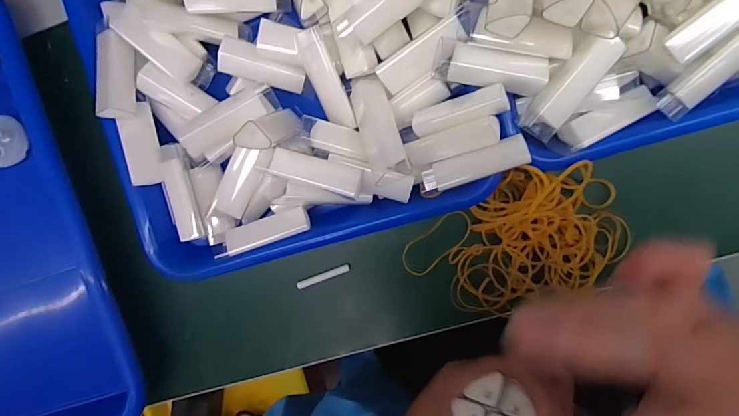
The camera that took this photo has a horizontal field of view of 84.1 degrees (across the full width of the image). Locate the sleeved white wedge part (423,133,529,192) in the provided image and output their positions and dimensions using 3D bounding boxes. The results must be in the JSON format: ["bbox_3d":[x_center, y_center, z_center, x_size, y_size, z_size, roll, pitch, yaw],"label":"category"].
[{"bbox_3d":[0.063,-0.026,0.247,0.063,0.008,0.017,-18,93,8],"label":"sleeved white wedge part"}]

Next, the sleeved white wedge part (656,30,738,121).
[{"bbox_3d":[0.186,-0.076,0.217,0.018,0.012,0.064,39,130,2],"label":"sleeved white wedge part"}]

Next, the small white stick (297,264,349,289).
[{"bbox_3d":[-0.033,0.050,0.298,0.040,0.007,0.005,-20,92,8],"label":"small white stick"}]

